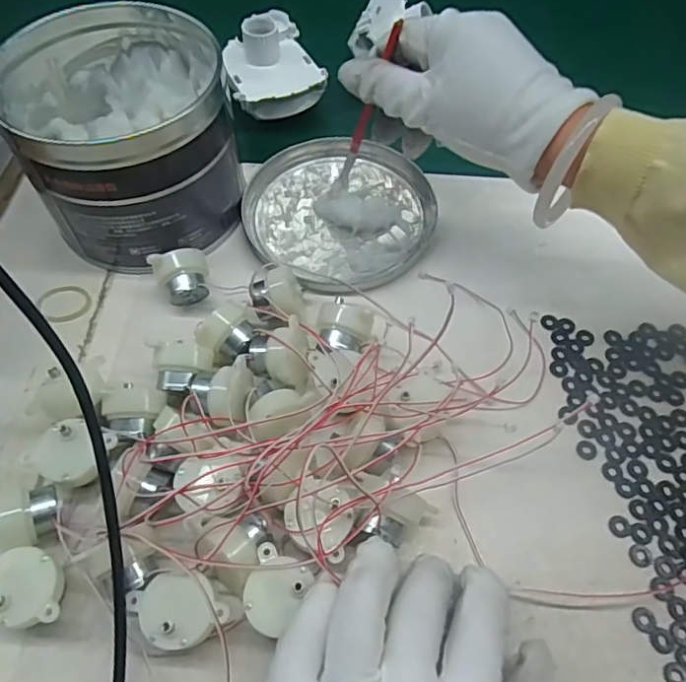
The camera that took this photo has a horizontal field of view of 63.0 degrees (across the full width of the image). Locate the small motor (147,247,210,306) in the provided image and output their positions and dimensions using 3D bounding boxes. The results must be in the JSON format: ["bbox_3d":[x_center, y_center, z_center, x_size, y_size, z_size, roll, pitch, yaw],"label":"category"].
[{"bbox_3d":[-0.096,-0.037,0.341,0.031,0.032,0.026,-22,62,-13],"label":"small motor"}]

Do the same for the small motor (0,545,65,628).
[{"bbox_3d":[-0.141,0.112,0.252,0.031,0.028,0.033,-12,60,-8],"label":"small motor"}]

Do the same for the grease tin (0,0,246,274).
[{"bbox_3d":[-0.134,-0.127,0.349,0.120,0.107,0.127,0,59,-1],"label":"grease tin"}]

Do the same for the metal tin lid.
[{"bbox_3d":[-0.002,-0.090,0.385,0.125,0.015,0.124,0,59,-1],"label":"metal tin lid"}]

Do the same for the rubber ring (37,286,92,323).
[{"bbox_3d":[-0.171,-0.024,0.345,0.028,0.004,0.030,4,52,-6],"label":"rubber ring"}]

